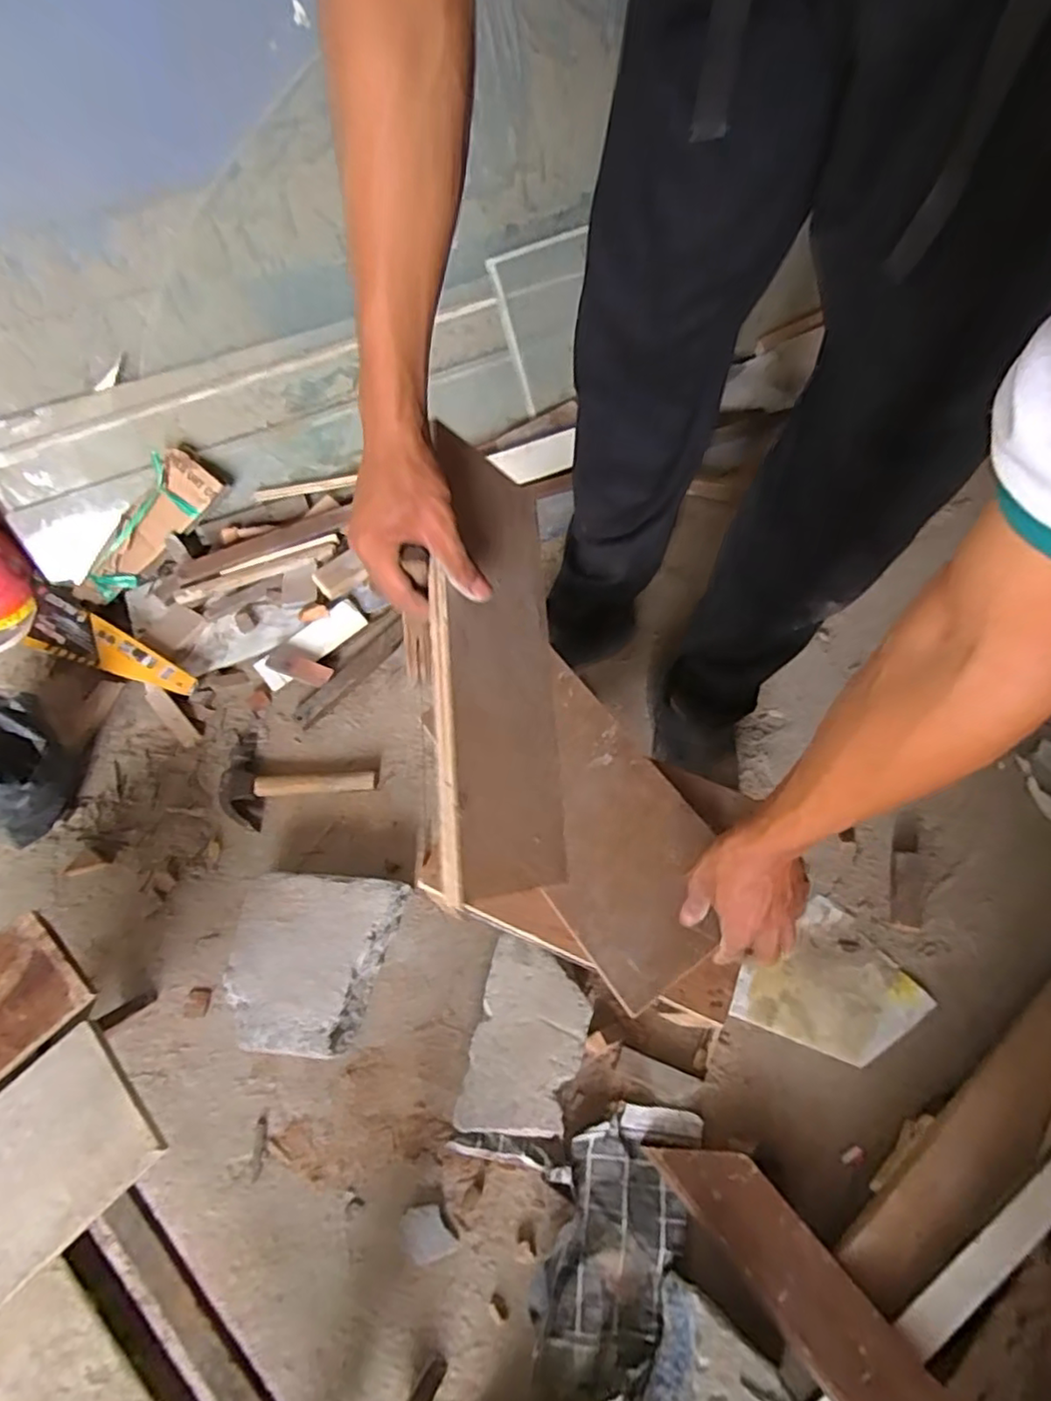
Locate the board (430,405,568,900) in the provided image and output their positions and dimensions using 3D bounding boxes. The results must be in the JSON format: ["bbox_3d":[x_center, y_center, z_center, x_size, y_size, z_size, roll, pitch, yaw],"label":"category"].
[{"bbox_3d":[-0.019,-0.028,0.500,0.013,0.151,0.342,-11,74,31],"label":"board"}]

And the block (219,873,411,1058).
[{"bbox_3d":[-0.266,0.320,0.797,0.185,0.071,0.207,9,66,6],"label":"block"}]

